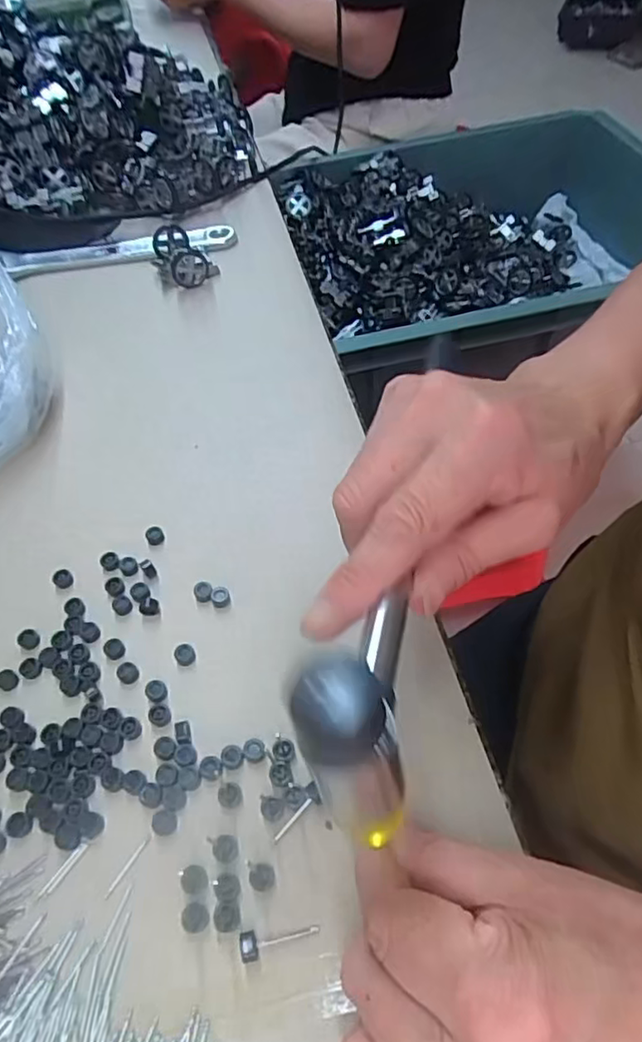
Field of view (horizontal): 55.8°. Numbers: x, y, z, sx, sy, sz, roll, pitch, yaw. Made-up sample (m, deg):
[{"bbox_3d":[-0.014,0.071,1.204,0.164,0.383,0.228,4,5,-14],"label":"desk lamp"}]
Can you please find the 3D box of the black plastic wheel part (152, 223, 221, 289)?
[{"bbox_3d":[-0.103,-0.200,0.456,0.032,0.026,0.054,-27,57,-15],"label":"black plastic wheel part"}]

